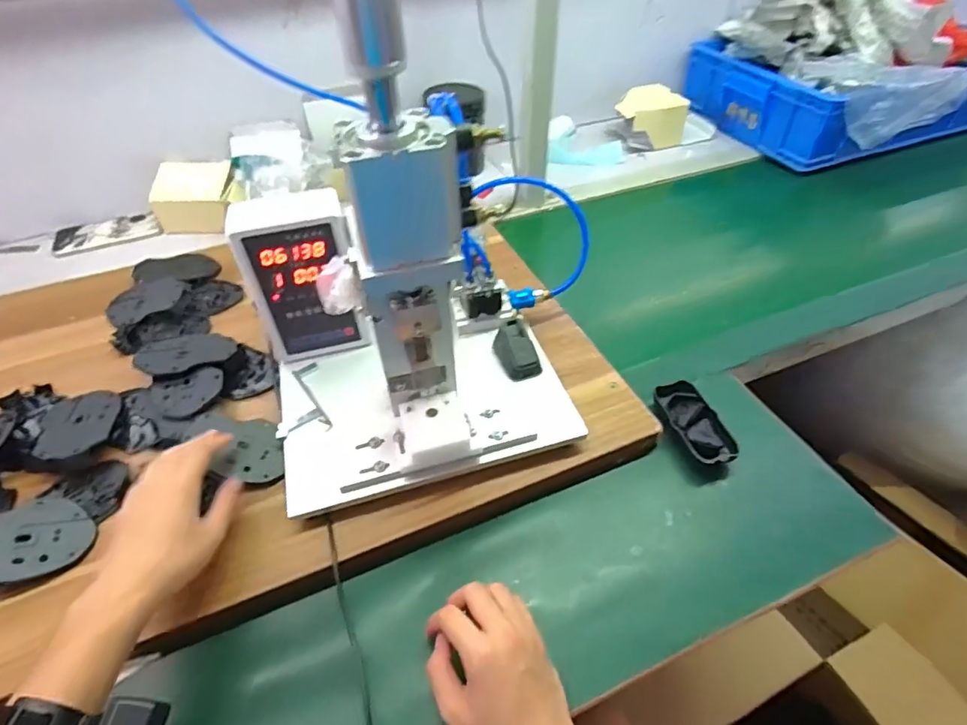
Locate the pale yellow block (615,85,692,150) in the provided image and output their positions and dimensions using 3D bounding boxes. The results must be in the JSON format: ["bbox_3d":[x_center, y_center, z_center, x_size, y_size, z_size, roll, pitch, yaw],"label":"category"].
[{"bbox_3d":[0.353,-0.522,1.115,0.124,0.086,0.111,-10,47,-9],"label":"pale yellow block"}]

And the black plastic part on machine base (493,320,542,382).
[{"bbox_3d":[0.038,-0.016,0.607,0.039,0.030,0.064,-24,51,-20],"label":"black plastic part on machine base"}]

